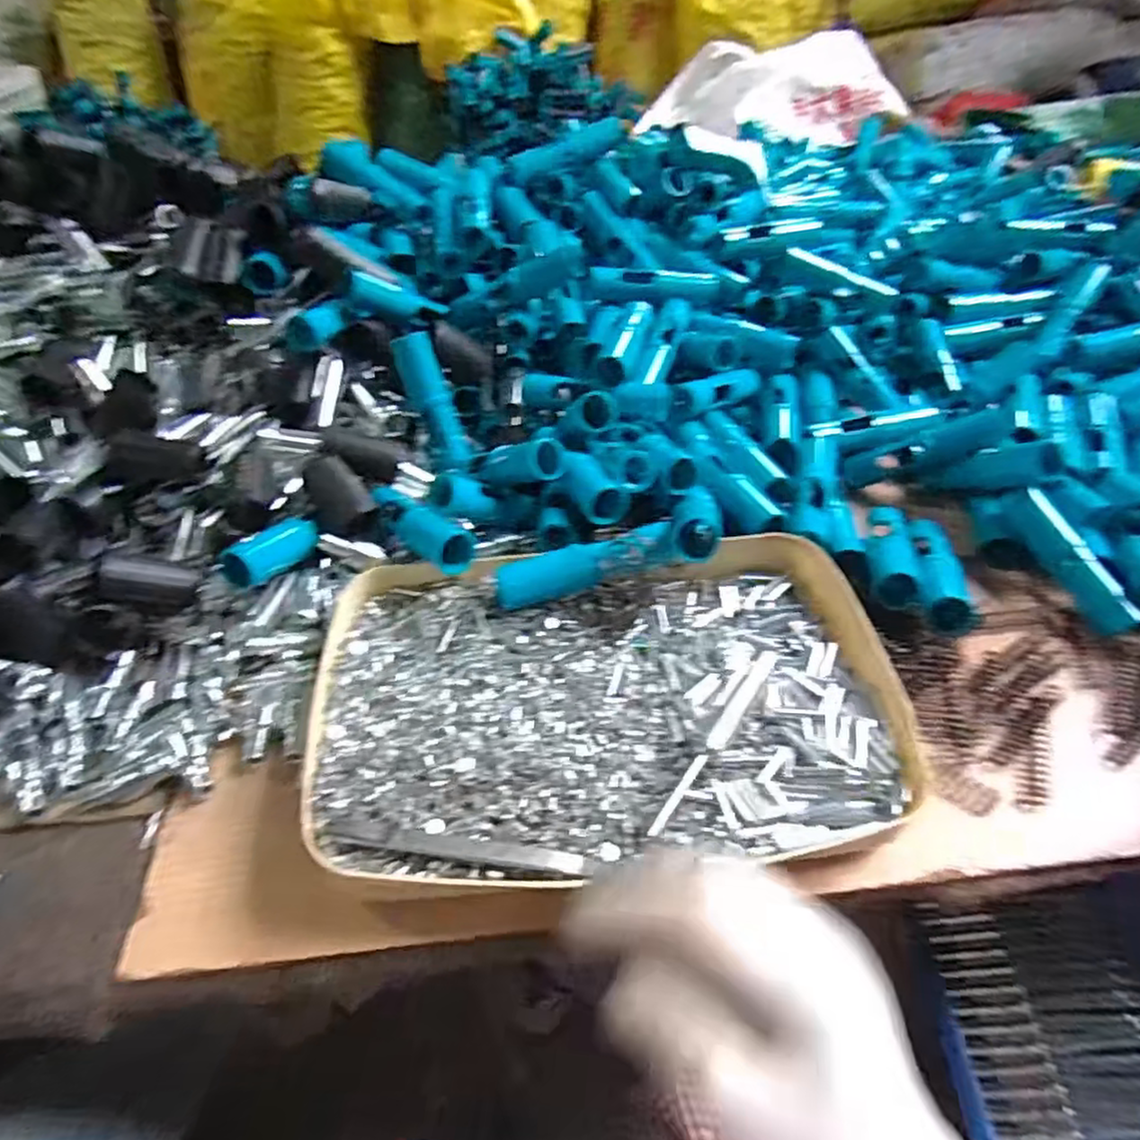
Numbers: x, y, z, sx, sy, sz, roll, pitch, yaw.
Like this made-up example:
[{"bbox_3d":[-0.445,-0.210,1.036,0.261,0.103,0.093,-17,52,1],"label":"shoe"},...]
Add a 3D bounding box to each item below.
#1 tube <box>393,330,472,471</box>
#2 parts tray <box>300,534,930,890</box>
[{"bbox_3d":[-0.115,-0.140,0.591,0.032,0.115,0.027,-27,21,-24],"label":"tube"},{"bbox_3d":[0.022,0.068,0.431,0.331,0.037,0.236,-7,44,-5],"label":"parts tray"}]

